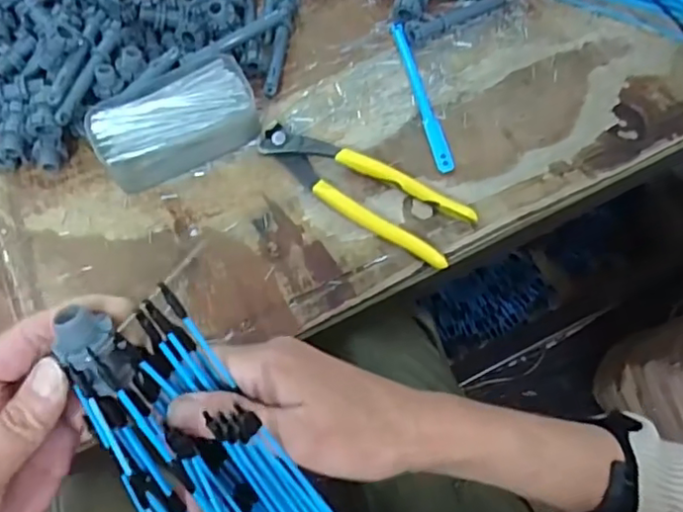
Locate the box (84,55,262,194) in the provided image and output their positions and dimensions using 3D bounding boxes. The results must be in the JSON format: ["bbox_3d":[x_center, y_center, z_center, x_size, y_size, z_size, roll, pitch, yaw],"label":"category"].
[{"bbox_3d":[-0.121,-0.097,0.462,0.115,0.033,0.067,-25,66,-9],"label":"box"}]

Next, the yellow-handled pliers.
[{"bbox_3d":[0.011,-0.048,0.444,0.162,0.016,0.047,30,69,16],"label":"yellow-handled pliers"}]

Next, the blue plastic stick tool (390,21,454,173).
[{"bbox_3d":[0.061,-0.128,0.484,0.013,0.005,0.147,-12,64,-3],"label":"blue plastic stick tool"}]

